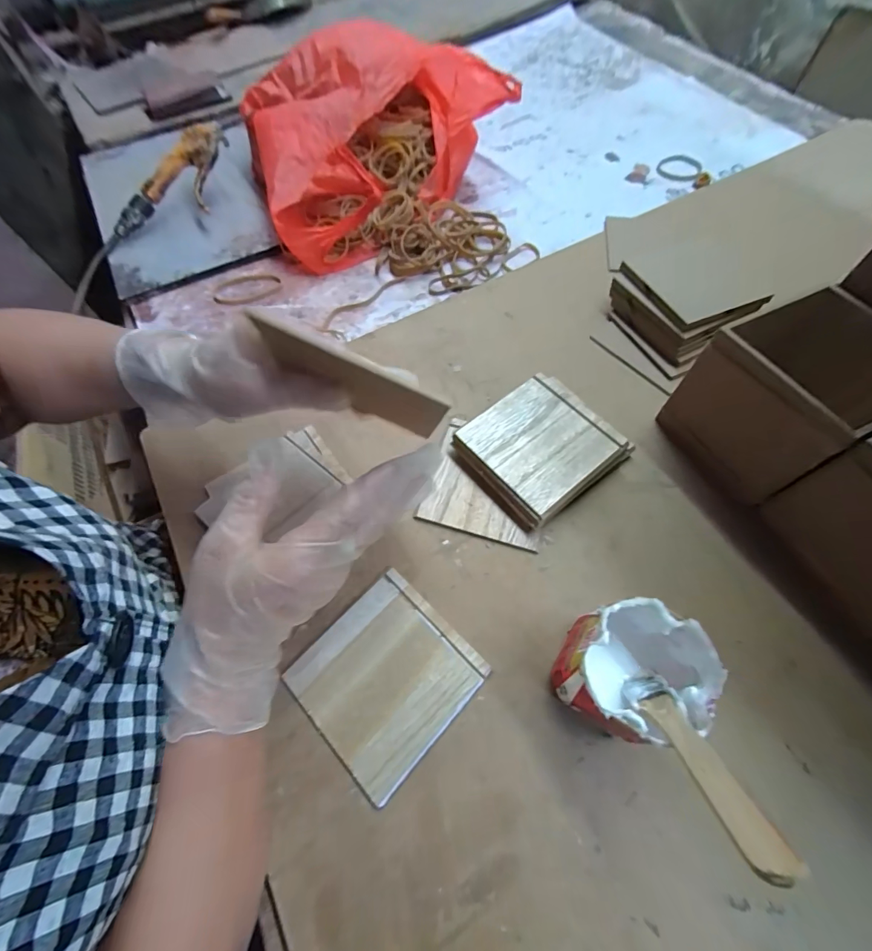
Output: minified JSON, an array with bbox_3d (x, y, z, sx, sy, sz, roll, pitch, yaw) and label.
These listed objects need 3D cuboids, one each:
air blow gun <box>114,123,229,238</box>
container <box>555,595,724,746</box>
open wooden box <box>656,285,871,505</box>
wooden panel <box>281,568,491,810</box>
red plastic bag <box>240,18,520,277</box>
[{"bbox_3d":[-0.344,-0.381,0.531,0.067,0.043,0.193,41,88,22],"label":"air blow gun"},{"bbox_3d":[0.117,0.121,0.249,0.077,0.079,0.067,-14,61,-4],"label":"container"},{"bbox_3d":[0.284,-0.063,0.328,0.118,0.106,0.113,-27,63,-10],"label":"open wooden box"},{"bbox_3d":[-0.035,0.140,0.285,0.106,0.008,0.106,40,71,22],"label":"wooden panel"},{"bbox_3d":[-0.092,-0.451,0.540,0.358,0.135,0.279,-37,65,-15],"label":"red plastic bag"}]

